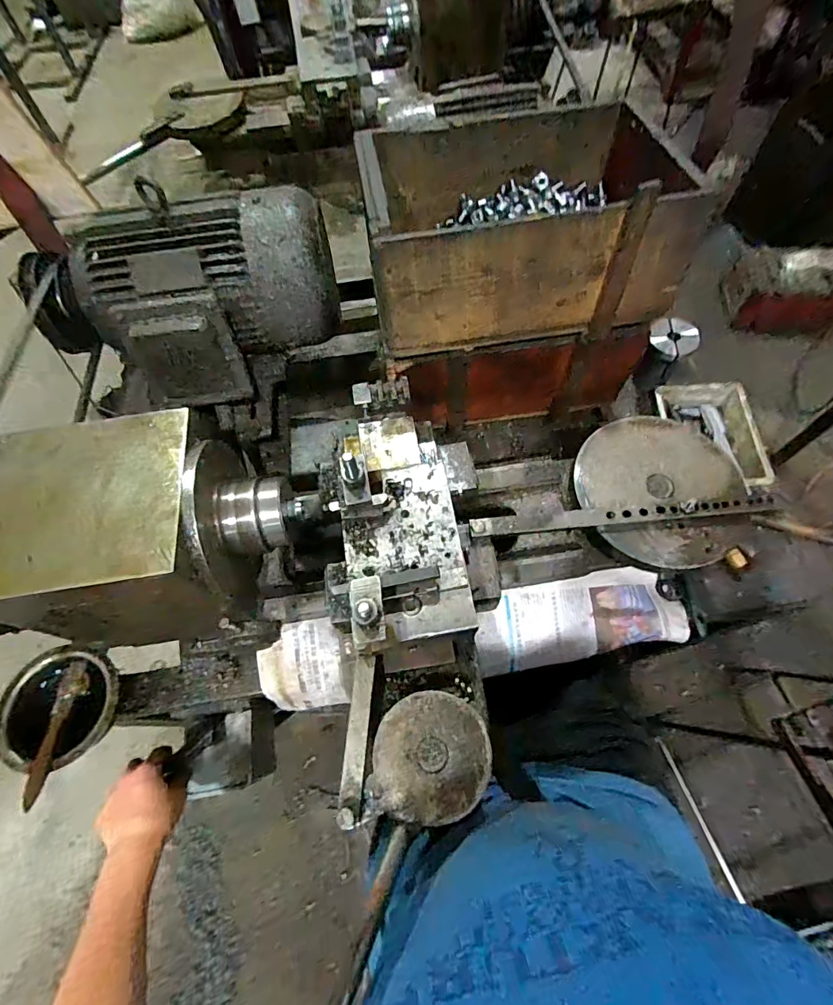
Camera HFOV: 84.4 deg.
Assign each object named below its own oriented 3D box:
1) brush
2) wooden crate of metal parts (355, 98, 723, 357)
[{"bbox_3d":[-0.408,0.258,0.519,0.023,0.023,0.148,-8,49,-1],"label":"brush"},{"bbox_3d":[0.113,-0.348,0.563,0.335,0.145,0.251,-8,63,-1],"label":"wooden crate of metal parts"}]

